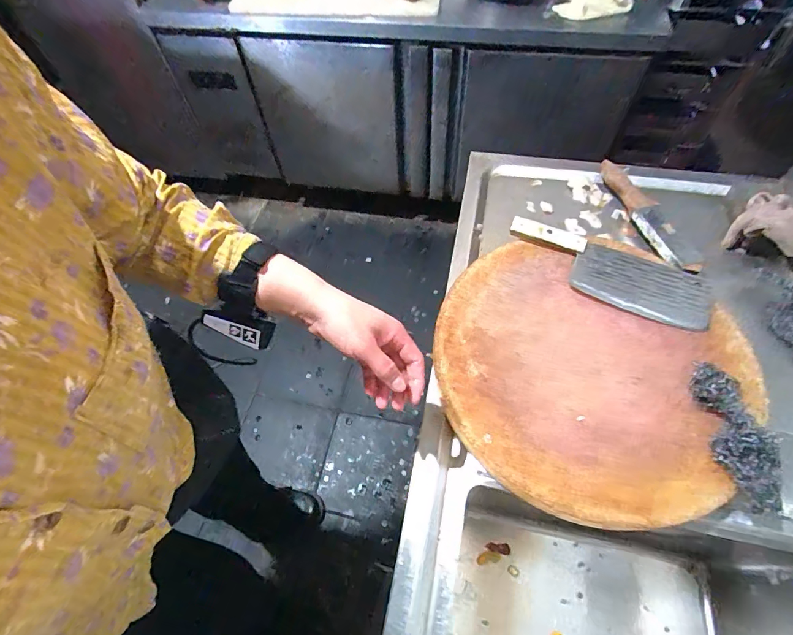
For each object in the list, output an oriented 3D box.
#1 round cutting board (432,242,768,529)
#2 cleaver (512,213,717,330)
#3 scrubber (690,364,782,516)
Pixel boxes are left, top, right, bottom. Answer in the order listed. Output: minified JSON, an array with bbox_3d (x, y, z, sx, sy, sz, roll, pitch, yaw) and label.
[{"bbox_3d":[0.237,0.067,0.529,0.381,0.032,0.343,28,65,18],"label":"round cutting board"},{"bbox_3d":[0.314,-0.073,0.609,0.297,0.024,0.096,24,63,16],"label":"cleaver"},{"bbox_3d":[0.394,0.132,0.468,0.060,0.036,0.166,-5,59,0],"label":"scrubber"}]

